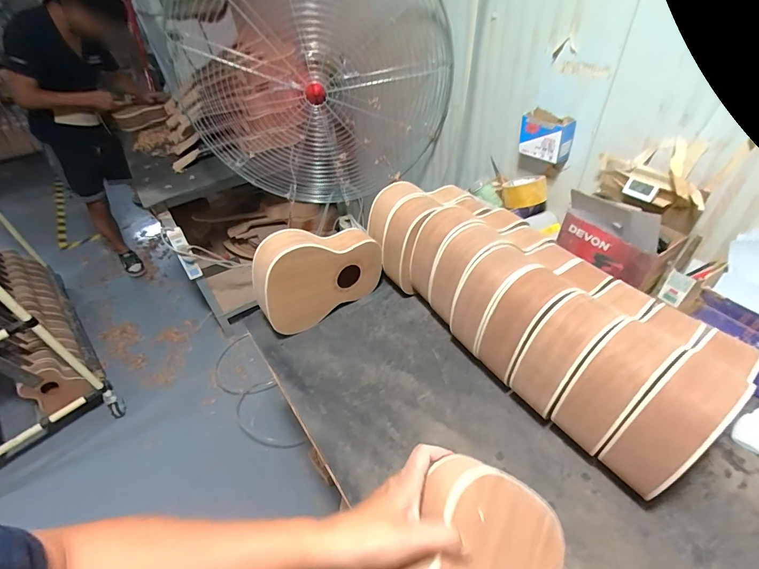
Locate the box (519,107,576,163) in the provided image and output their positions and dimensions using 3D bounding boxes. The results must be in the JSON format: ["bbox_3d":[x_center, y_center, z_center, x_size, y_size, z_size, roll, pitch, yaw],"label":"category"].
[{"bbox_3d":[0.391,-0.348,0.878,0.053,0.088,0.114,-30,49,-23],"label":"box"}]

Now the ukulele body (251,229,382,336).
[{"bbox_3d":[-0.124,-0.025,0.774,0.266,0.205,0.070,-28,48,-21],"label":"ukulele body"}]

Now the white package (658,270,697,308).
[{"bbox_3d":[0.592,0.010,0.740,0.008,0.064,0.045,0,32,-22],"label":"white package"}]

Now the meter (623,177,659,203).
[{"bbox_3d":[0.526,-0.190,0.750,0.057,0.034,0.011,29,54,31],"label":"meter"}]

